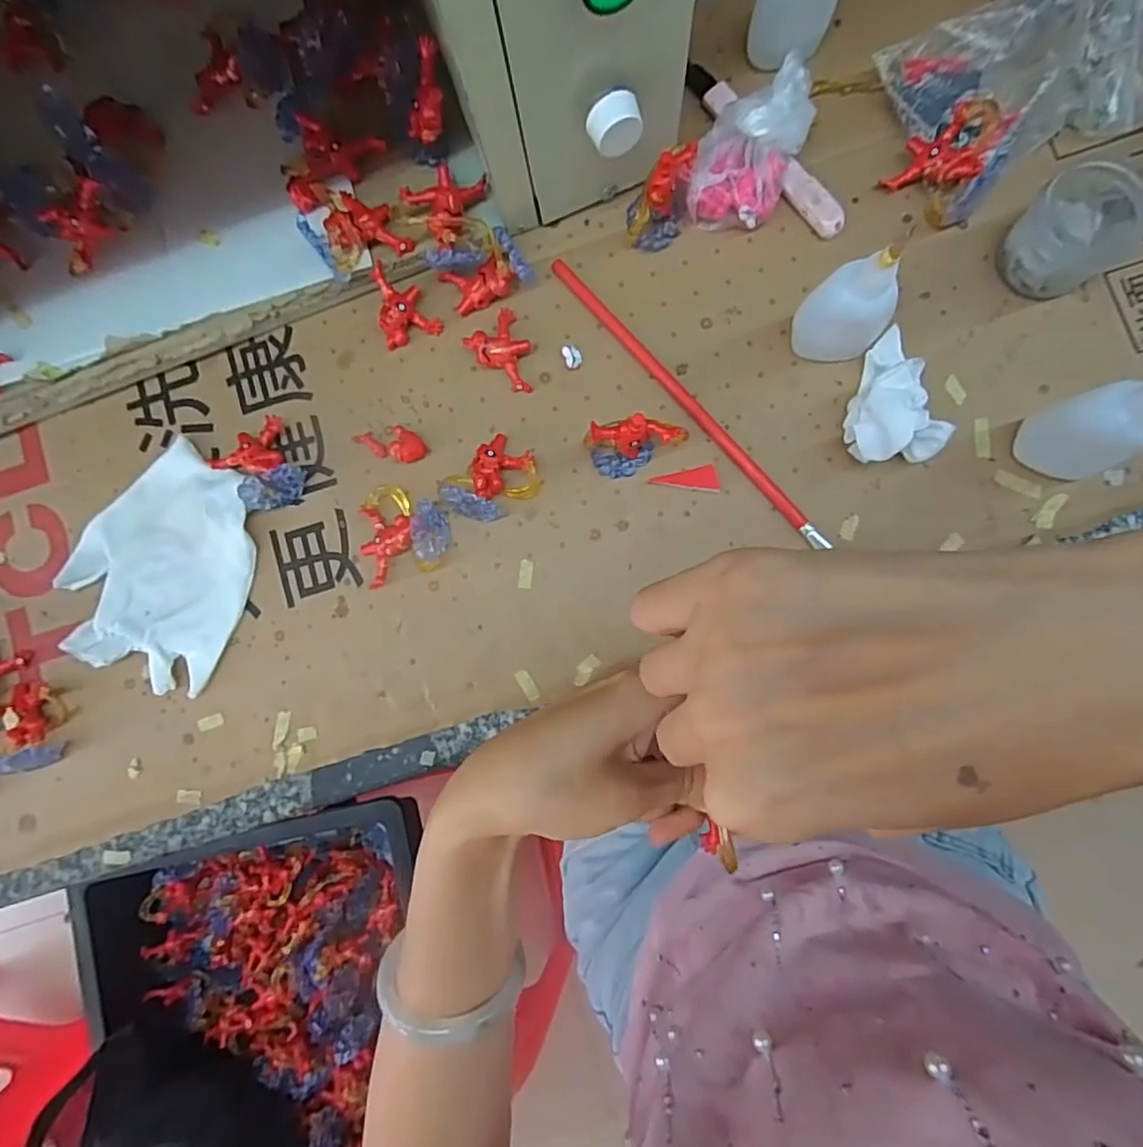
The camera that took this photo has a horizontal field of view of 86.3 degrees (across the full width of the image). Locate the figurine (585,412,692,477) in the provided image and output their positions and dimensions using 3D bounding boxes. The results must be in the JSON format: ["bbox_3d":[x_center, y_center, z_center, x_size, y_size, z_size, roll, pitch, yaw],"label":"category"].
[{"bbox_3d":[0.036,-0.069,0.334,0.053,0.049,0.022,-8,86,4],"label":"figurine"}]

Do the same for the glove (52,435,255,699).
[{"bbox_3d":[-0.242,-0.005,0.362,0.107,0.008,0.132,29,89,5],"label":"glove"}]

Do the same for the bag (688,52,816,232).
[{"bbox_3d":[0.098,-0.232,0.337,0.050,0.044,0.072,25,89,6],"label":"bag"}]

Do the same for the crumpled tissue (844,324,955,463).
[{"bbox_3d":[0.172,-0.098,0.329,0.050,0.039,0.079,1,86,5],"label":"crumpled tissue"}]

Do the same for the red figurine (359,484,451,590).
[{"bbox_3d":[-0.099,-0.025,0.351,0.051,0.028,0.054,-18,86,3],"label":"red figurine"}]

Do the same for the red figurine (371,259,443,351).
[{"bbox_3d":[-0.097,-0.159,0.360,0.033,0.015,0.042,-8,86,4],"label":"red figurine"}]

